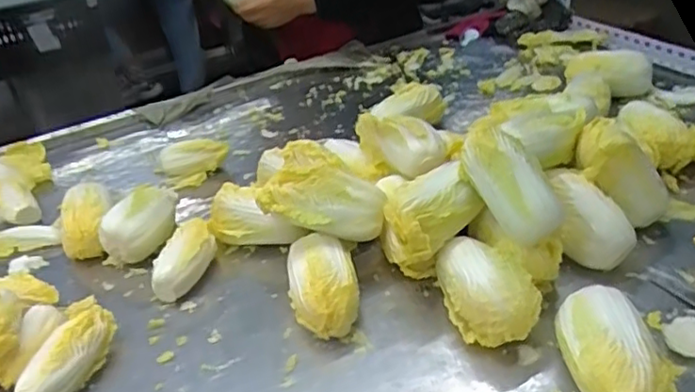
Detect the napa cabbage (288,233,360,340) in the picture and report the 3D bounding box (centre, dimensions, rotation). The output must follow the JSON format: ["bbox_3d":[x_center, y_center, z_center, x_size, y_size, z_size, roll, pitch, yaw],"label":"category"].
[{"bbox_3d":[-0.028,0.097,0.711,0.076,0.063,0.133,-10,32,-3],"label":"napa cabbage"}]

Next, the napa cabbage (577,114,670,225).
[{"bbox_3d":[0.330,-0.021,0.747,0.069,0.139,0.064,-31,17,39],"label":"napa cabbage"}]

